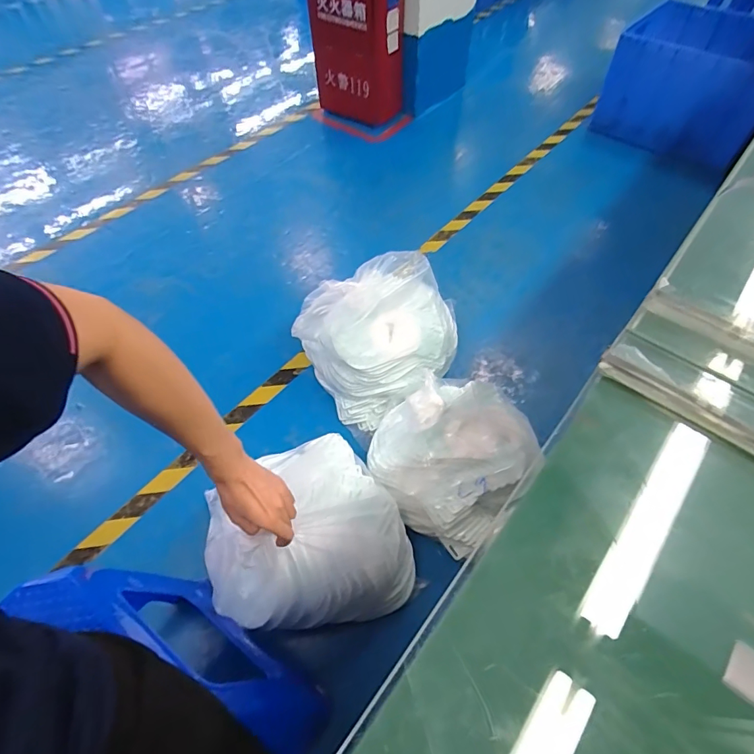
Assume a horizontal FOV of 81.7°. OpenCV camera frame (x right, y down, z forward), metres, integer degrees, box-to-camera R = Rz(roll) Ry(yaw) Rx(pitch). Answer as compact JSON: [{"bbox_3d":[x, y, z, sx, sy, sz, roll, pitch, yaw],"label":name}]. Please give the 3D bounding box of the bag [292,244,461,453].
[{"bbox_3d":[-0.004,-0.102,1.082,0.329,0.297,0.316,-33,62,-20],"label":"bag"}]

